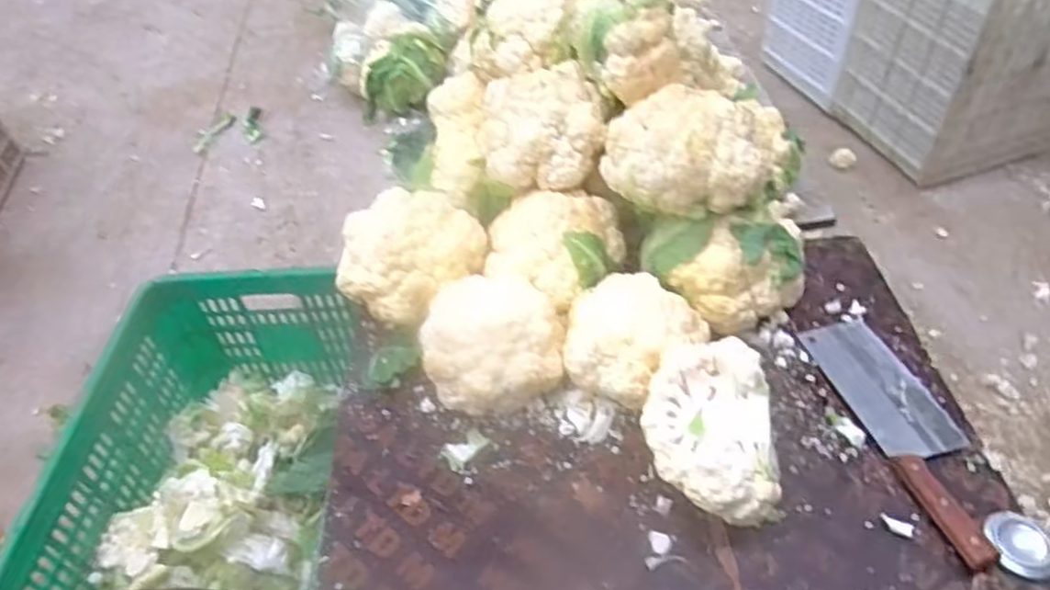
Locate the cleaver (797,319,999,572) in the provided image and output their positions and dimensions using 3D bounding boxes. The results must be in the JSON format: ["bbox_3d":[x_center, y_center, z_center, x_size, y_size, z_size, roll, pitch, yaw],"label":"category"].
[{"bbox_3d":[0.425,0.138,0.764,0.098,0.022,0.305,-11,49,-6],"label":"cleaver"}]

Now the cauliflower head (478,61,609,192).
[{"bbox_3d":[0.021,-0.219,0.897,0.162,0.100,0.143,0,49,3],"label":"cauliflower head"}]

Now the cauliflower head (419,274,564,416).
[{"bbox_3d":[-0.039,0.039,0.802,0.159,0.094,0.164,-3,49,1],"label":"cauliflower head"}]

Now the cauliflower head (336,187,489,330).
[{"bbox_3d":[-0.149,-0.058,0.899,0.161,0.103,0.159,-2,49,2],"label":"cauliflower head"}]

